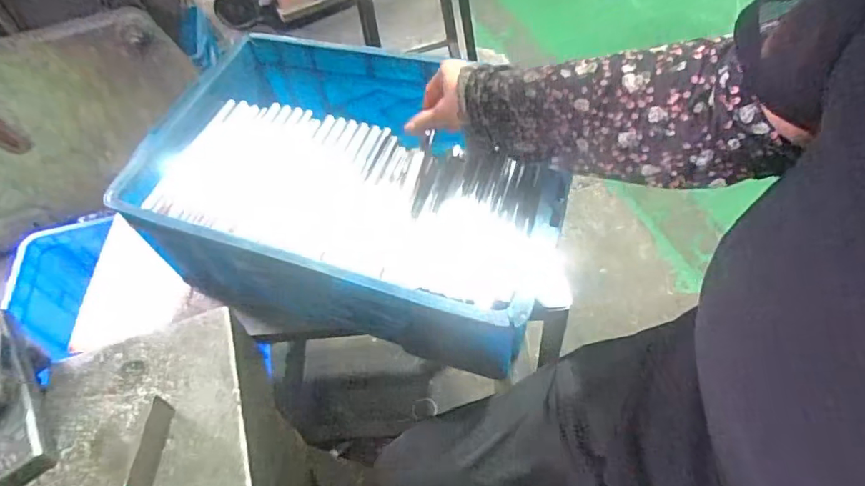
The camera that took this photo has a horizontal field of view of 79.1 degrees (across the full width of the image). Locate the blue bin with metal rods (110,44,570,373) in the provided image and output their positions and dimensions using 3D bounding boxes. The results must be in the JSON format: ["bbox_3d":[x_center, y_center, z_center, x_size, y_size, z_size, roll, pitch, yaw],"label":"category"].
[{"bbox_3d":[-0.088,-0.064,0.621,0.463,0.179,0.306,15,55,15],"label":"blue bin with metal rods"}]

